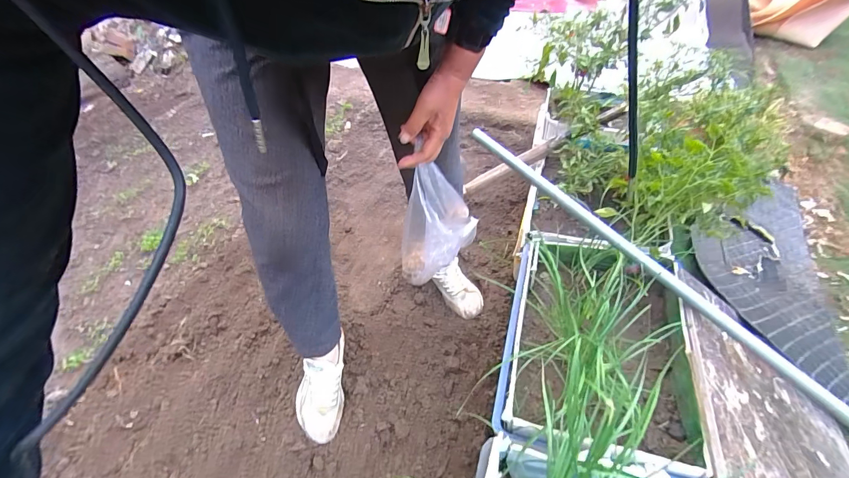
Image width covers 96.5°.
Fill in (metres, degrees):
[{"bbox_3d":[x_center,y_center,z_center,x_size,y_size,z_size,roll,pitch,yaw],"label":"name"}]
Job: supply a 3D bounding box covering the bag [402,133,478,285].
[{"bbox_3d":[0.019,-0.015,0.702,0.125,0.229,0.177,-1,47,1],"label":"bag"}]

